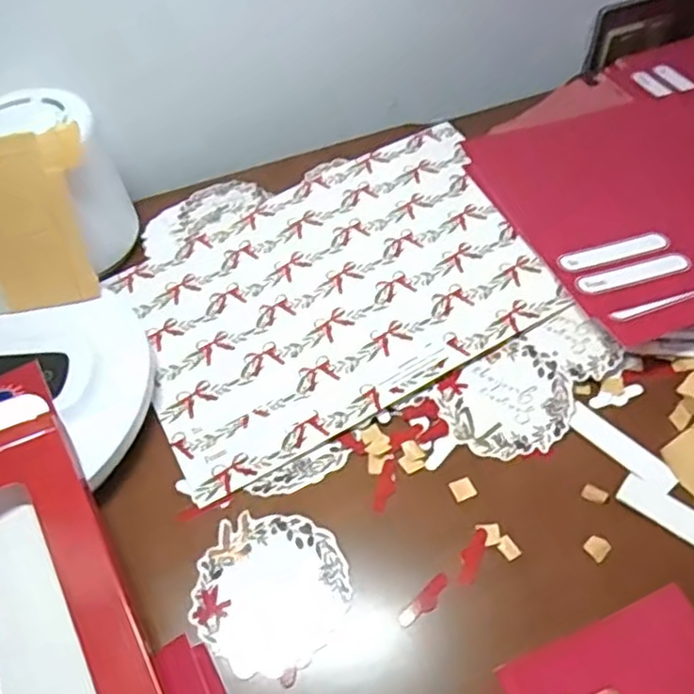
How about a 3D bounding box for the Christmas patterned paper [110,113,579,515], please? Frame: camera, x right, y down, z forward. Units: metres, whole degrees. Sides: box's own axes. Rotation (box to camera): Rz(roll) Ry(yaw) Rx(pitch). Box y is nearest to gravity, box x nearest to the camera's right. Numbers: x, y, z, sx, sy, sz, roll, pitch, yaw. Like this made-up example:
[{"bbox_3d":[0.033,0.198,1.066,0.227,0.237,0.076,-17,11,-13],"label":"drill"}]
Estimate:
[{"bbox_3d":[-0.007,-0.036,0.395,0.232,0.005,0.172,-27,56,-10],"label":"Christmas patterned paper"}]

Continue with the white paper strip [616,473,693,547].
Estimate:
[{"bbox_3d":[0.151,0.078,0.301,0.059,0.004,0.016,32,64,29],"label":"white paper strip"}]

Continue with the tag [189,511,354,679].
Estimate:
[{"bbox_3d":[-0.033,0.107,0.298,0.067,0.004,0.067,-3,50,3],"label":"tag"}]

